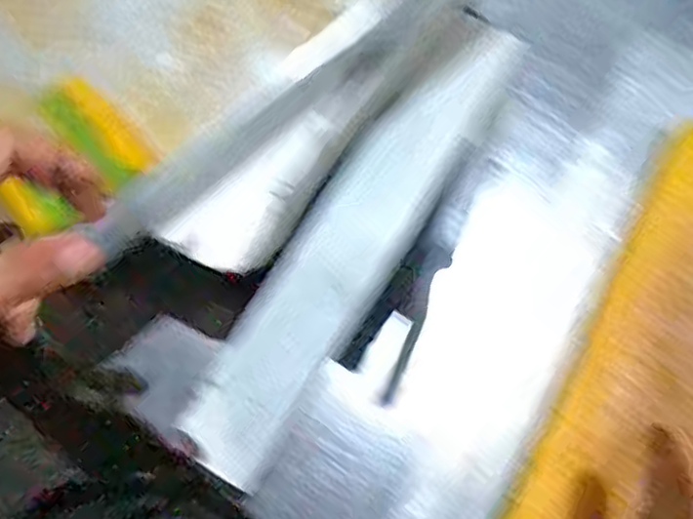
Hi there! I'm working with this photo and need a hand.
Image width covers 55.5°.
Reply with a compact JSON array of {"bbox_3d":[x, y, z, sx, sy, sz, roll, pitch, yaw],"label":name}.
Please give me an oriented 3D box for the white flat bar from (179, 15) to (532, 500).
[{"bbox_3d":[0.011,-0.018,0.555,0.081,0.012,0.439,35,81,-12],"label":"white flat bar"}]

